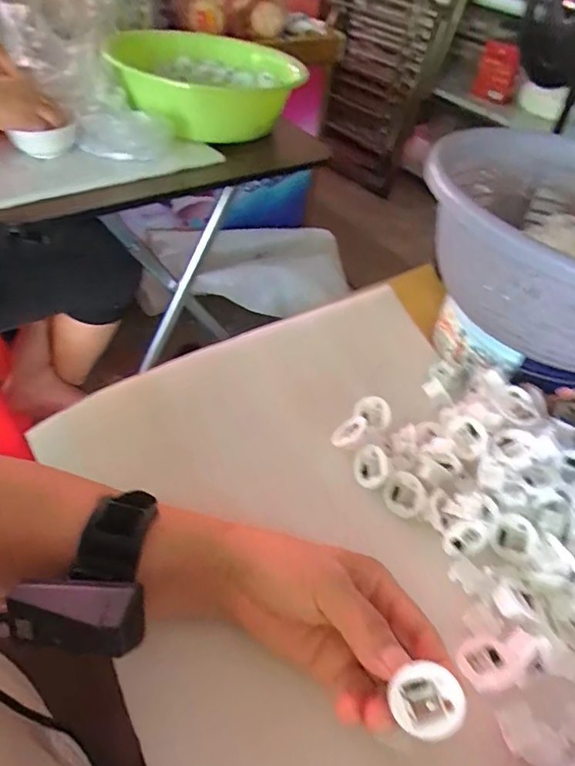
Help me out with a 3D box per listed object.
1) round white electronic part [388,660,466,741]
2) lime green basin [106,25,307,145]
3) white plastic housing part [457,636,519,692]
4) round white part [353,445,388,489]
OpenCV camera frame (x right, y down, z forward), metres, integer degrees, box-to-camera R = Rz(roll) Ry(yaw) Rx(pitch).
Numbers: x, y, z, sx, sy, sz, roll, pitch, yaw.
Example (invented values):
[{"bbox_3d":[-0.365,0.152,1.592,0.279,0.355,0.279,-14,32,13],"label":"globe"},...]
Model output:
[{"bbox_3d":[0.065,0.147,0.229,0.032,0.008,0.031,-1,86,8],"label":"round white electronic part"},{"bbox_3d":[-0.157,-0.562,0.908,0.320,0.102,0.351,3,47,-4],"label":"lime green basin"},{"bbox_3d":[0.121,0.170,0.299,0.031,0.008,0.028,-20,38,-2],"label":"white plastic housing part"},{"bbox_3d":[0.067,0.066,0.387,0.031,0.012,0.031,-12,70,34],"label":"round white part"}]

